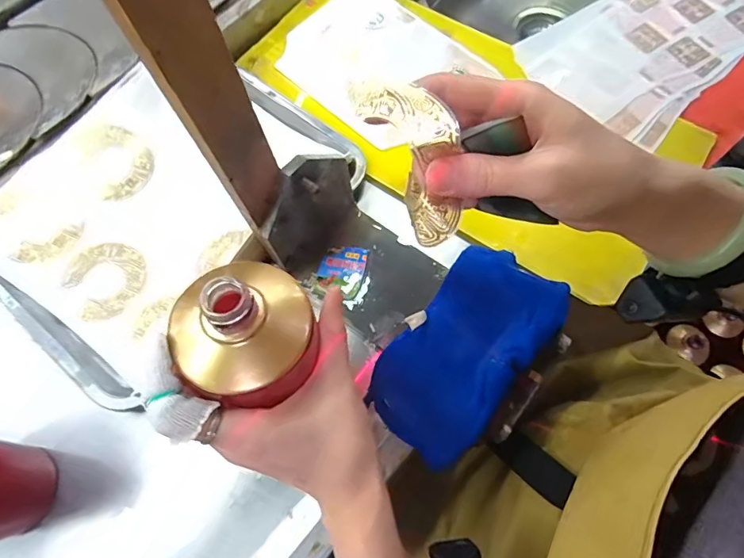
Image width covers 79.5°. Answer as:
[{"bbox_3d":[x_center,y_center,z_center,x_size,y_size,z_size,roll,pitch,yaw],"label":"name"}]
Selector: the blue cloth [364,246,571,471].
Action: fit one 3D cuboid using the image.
[{"bbox_3d":[0.078,0.060,0.382,0.099,0.051,0.179,39,76,13],"label":"blue cloth"}]

